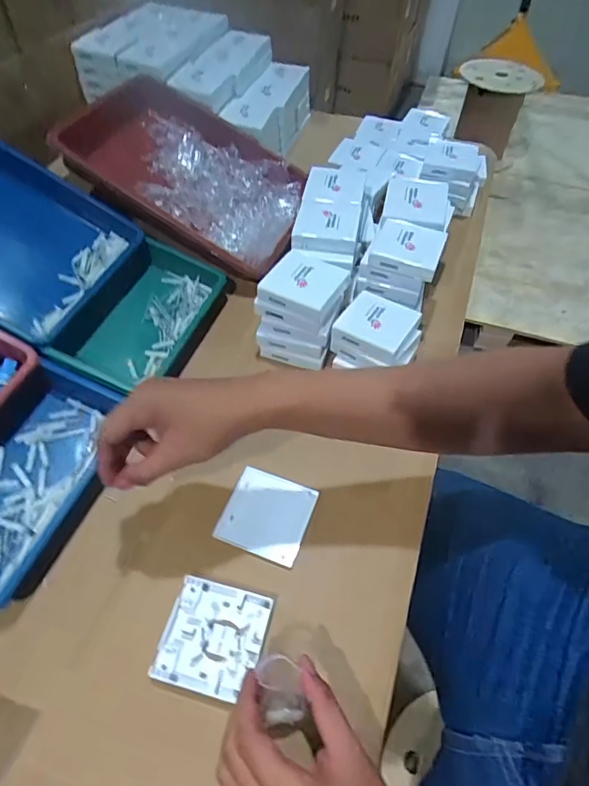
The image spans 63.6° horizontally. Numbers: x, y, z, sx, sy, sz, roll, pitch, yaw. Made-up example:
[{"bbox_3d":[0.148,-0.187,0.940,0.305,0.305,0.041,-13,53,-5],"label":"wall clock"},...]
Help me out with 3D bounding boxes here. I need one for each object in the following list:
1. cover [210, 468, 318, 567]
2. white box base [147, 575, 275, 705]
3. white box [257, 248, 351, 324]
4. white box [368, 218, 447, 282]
[{"bbox_3d":[-0.029,0.127,0.500,0.087,0.011,0.084,17,54,10],"label":"cover"},{"bbox_3d":[-0.073,0.221,0.430,0.087,0.017,0.086,12,54,7],"label":"white box base"},{"bbox_3d":[0.016,-0.136,0.587,0.087,0.029,0.097,23,55,14],"label":"white box"},{"bbox_3d":[0.150,-0.191,0.627,0.085,0.026,0.083,19,55,12],"label":"white box"}]

